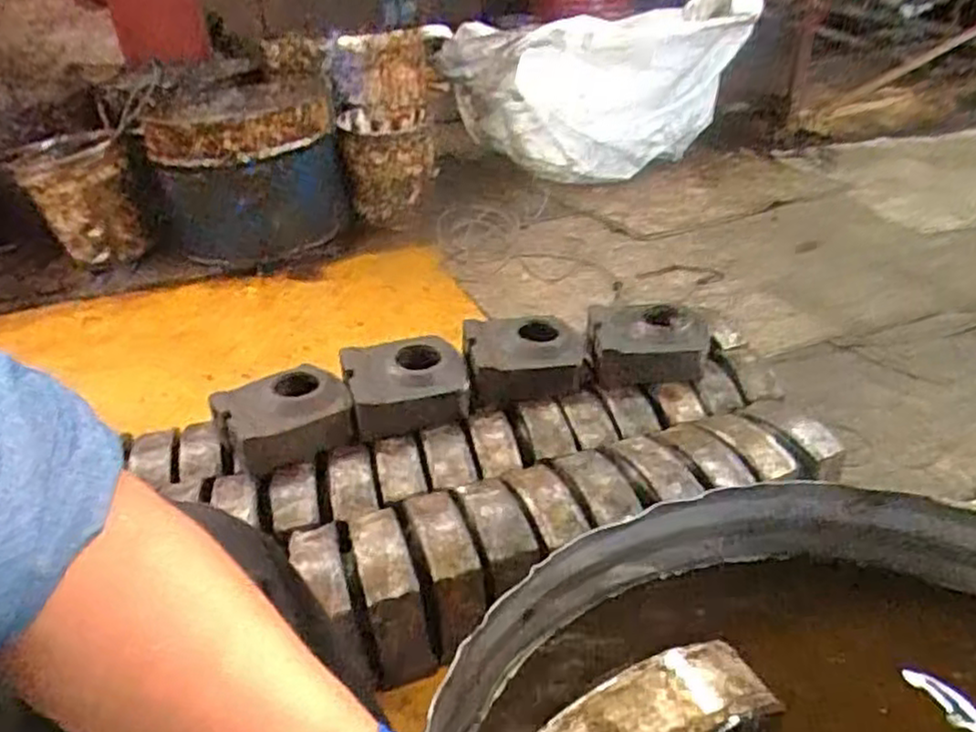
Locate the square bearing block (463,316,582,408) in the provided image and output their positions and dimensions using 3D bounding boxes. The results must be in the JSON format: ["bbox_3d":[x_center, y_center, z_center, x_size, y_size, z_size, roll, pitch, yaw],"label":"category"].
[{"bbox_3d":[0.060,-0.008,1.207,0.191,0.109,0.128,-5,31,0],"label":"square bearing block"}]

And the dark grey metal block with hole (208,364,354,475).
[{"bbox_3d":[-0.301,0.078,1.075,0.186,0.075,0.117,-16,33,-19],"label":"dark grey metal block with hole"}]

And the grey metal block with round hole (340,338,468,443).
[{"bbox_3d":[-0.128,0.029,1.137,0.186,0.095,0.132,-10,31,-8],"label":"grey metal block with round hole"}]

